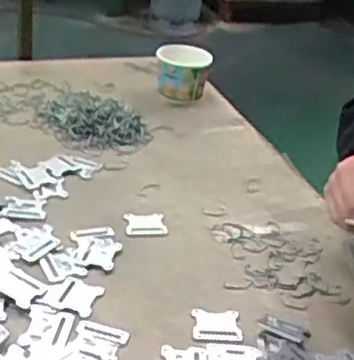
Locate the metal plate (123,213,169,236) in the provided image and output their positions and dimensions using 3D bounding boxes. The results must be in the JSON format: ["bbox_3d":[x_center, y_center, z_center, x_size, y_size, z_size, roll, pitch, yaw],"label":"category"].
[{"bbox_3d":[-0.038,0.052,0.822,0.051,0.005,0.042,2,32,-10],"label":"metal plate"}]

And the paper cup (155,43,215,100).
[{"bbox_3d":[0.008,-0.176,1.122,0.088,0.083,0.100,7,31,-1],"label":"paper cup"}]

